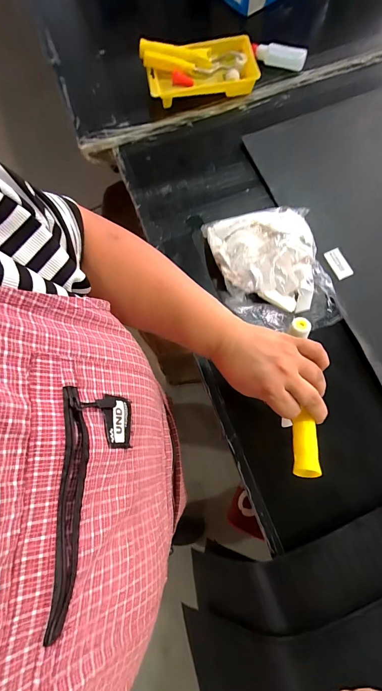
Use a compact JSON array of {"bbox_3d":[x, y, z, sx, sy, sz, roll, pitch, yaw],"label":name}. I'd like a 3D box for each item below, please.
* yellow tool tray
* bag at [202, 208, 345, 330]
[{"bbox_3d":[0.016,-0.489,0.579,0.192,0.044,0.110,-6,75,0],"label":"yellow tool tray"},{"bbox_3d":[0.116,-0.115,0.479,0.156,0.075,0.201,-9,75,0],"label":"bag"}]

